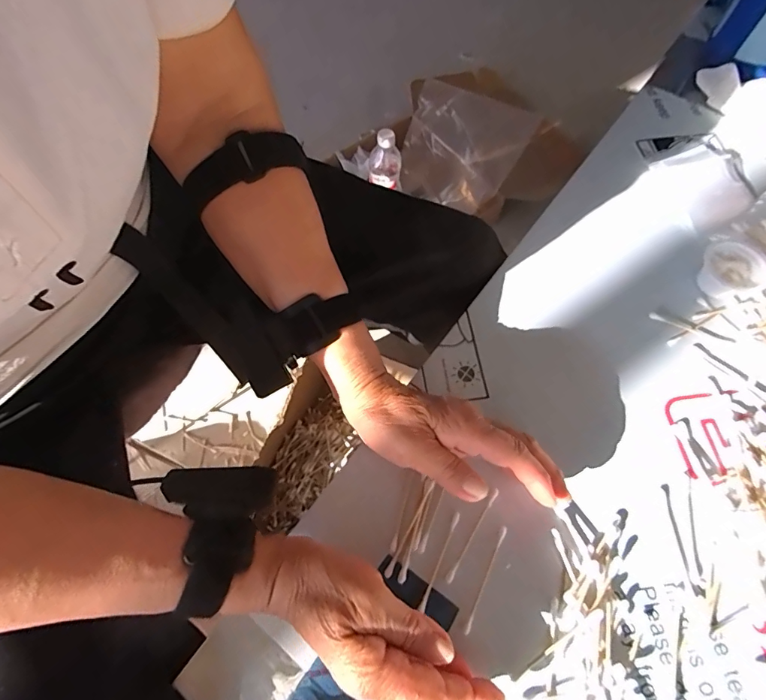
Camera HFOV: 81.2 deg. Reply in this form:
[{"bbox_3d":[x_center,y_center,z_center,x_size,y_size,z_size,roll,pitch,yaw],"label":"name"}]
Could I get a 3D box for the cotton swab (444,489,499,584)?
[{"bbox_3d":[0.064,0.132,0.320,0.005,0.004,0.072,31,69,13],"label":"cotton swab"}]

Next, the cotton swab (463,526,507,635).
[{"bbox_3d":[0.071,0.156,0.307,0.004,0.008,0.073,26,68,11],"label":"cotton swab"}]

